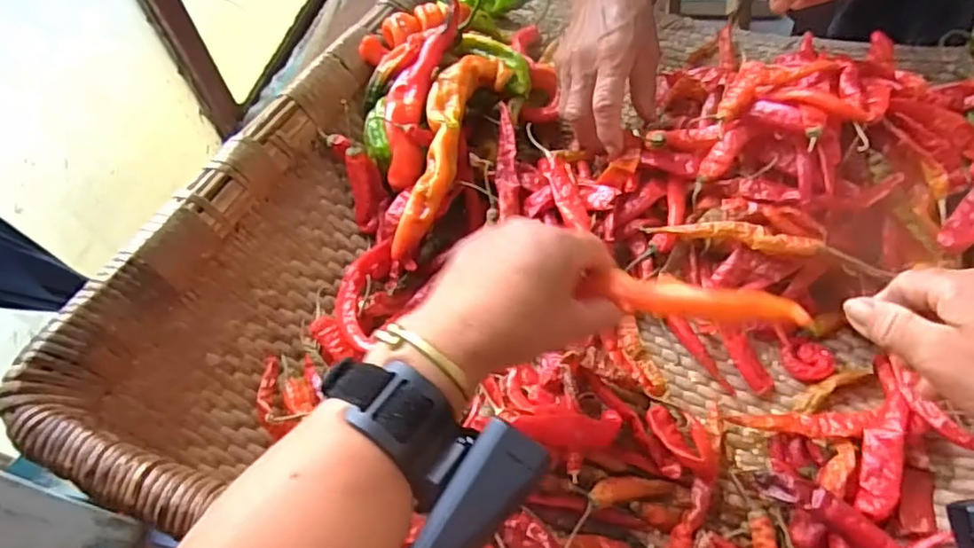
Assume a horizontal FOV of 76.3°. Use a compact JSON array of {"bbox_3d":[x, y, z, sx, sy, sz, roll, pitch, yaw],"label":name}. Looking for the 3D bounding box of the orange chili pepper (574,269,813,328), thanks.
[{"bbox_3d":[0.111,0.014,0.333,0.110,0.020,0.018,8,57,26],"label":"orange chili pepper"}]

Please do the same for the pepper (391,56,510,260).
[{"bbox_3d":[-0.036,-0.100,0.479,0.044,0.046,0.178,20,61,16],"label":"pepper"}]

